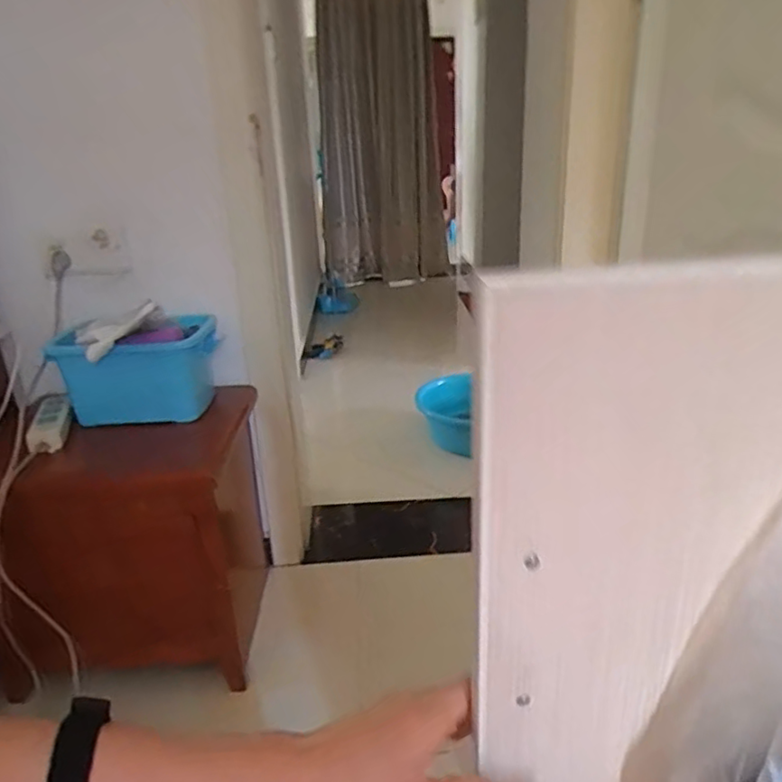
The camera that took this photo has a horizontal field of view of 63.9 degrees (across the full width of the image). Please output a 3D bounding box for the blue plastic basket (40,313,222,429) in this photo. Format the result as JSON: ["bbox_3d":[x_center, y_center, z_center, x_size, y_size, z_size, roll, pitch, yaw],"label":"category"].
[{"bbox_3d":[-0.471,-0.040,1.194,0.273,0.167,0.140,-4,22,-5],"label":"blue plastic basket"}]

